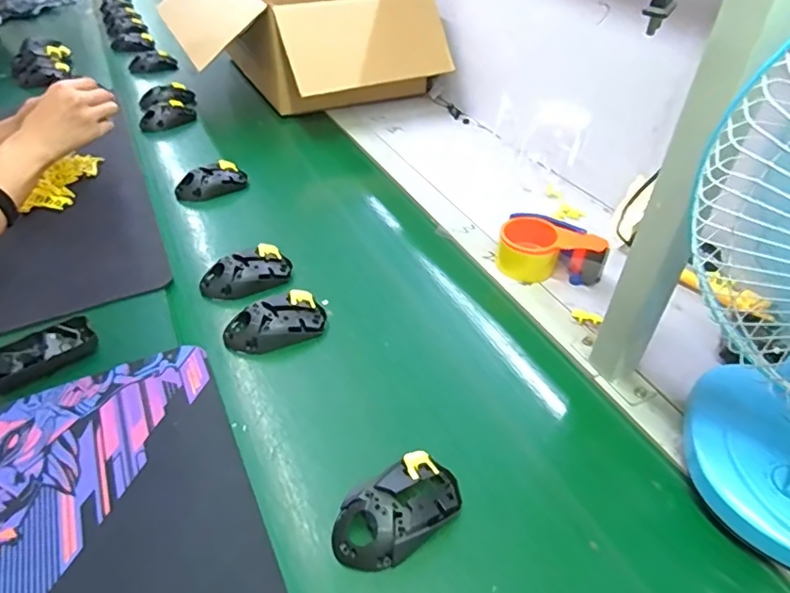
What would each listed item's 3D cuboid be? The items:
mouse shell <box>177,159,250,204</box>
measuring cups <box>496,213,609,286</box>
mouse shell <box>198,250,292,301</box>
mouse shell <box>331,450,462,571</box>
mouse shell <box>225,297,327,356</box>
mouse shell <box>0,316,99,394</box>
[{"bbox_3d":[-0.302,-0.191,0.867,0.117,0.039,0.059,-28,50,-31],"label":"mouse shell"},{"bbox_3d":[0.212,-0.062,0.713,0.139,0.058,0.081,12,41,10],"label":"measuring cups"},{"bbox_3d":[-0.194,-0.033,0.684,0.115,0.034,0.062,-14,44,-20],"label":"mouse shell"},{"bbox_3d":[0.002,0.179,0.442,0.117,0.033,0.064,-22,47,-27],"label":"mouse shell"},{"bbox_3d":[-0.137,0.033,0.611,0.114,0.037,0.055,-18,45,-23],"label":"mouse shell"},{"bbox_3d":[-0.377,0.063,0.558,0.106,0.025,0.053,-25,48,-30],"label":"mouse shell"}]

